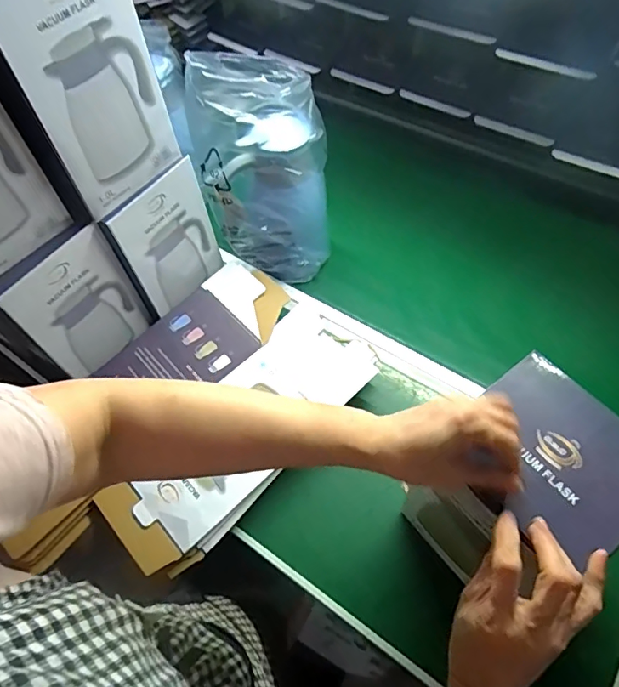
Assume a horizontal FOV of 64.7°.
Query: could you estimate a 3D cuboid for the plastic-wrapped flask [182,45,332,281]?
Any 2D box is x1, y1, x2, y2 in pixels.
[{"bbox_3d":[-0.074,-0.278,0.762,0.187,0.315,0.195,-10,58,-2],"label":"plastic-wrapped flask"}]

